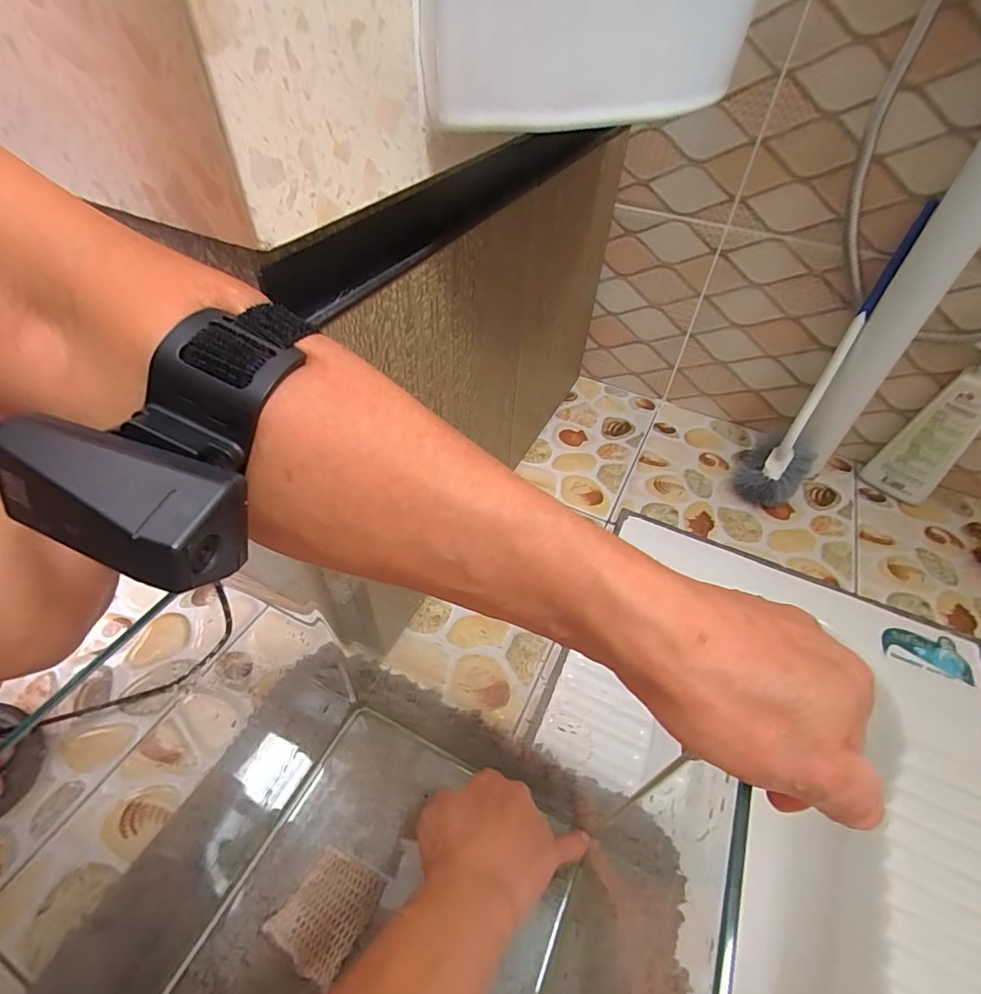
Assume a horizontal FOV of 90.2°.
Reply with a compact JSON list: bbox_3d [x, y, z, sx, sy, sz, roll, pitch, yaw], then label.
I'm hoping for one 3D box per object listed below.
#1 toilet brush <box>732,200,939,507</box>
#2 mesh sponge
[{"bbox_3d":[0.427,-0.152,0.608,0.077,0.368,0.060,29,29,19],"label":"toilet brush"},{"bbox_3d":[-0.118,0.305,0.362,0.057,0.020,0.067,28,51,21],"label":"mesh sponge"}]

